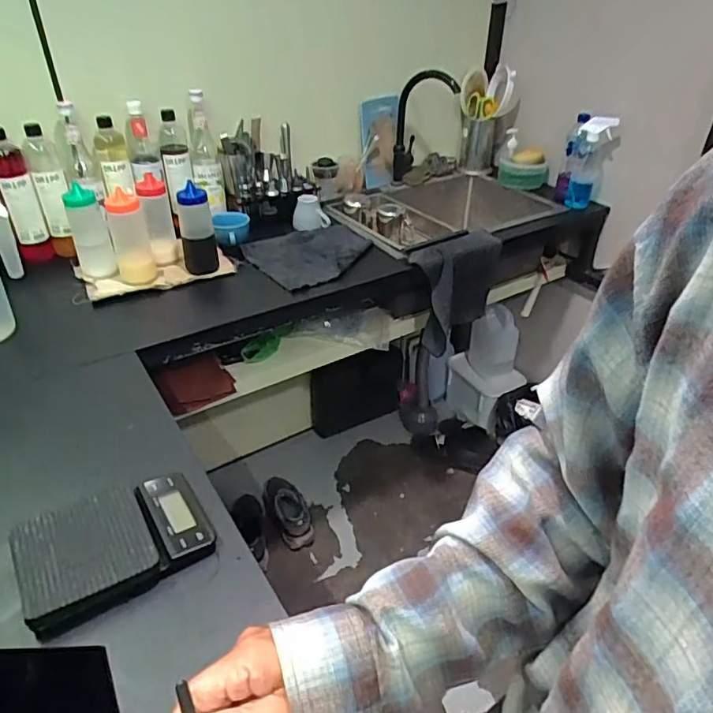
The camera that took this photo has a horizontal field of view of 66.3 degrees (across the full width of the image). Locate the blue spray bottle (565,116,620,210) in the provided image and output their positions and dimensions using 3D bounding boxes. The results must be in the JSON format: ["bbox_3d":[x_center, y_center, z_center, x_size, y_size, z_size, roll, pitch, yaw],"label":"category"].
[{"bbox_3d":[0.653,-0.544,1.539,0.089,0.238,0.070,17,38,21],"label":"blue spray bottle"}]

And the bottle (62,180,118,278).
[{"bbox_3d":[-0.533,-0.241,1.106,0.072,0.192,0.057,-16,38,-23],"label":"bottle"}]

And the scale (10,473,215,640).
[{"bbox_3d":[-0.271,0.203,0.612,0.189,0.031,0.141,-20,40,-28],"label":"scale"}]

